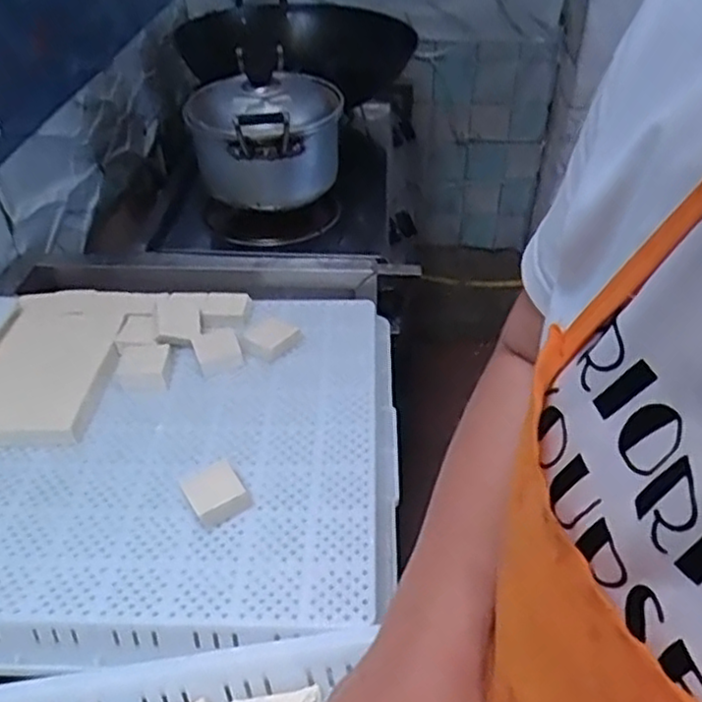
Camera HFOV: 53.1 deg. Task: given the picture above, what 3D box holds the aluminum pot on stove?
[{"bbox_3d":[-0.128,-0.322,1.066,0.217,0.163,0.268,-6,39,-7],"label":"aluminum pot on stove"}]

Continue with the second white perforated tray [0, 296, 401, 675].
[{"bbox_3d":[-0.181,0.093,0.702,0.449,0.040,0.439,1,40,-1],"label":"second white perforated tray"}]

